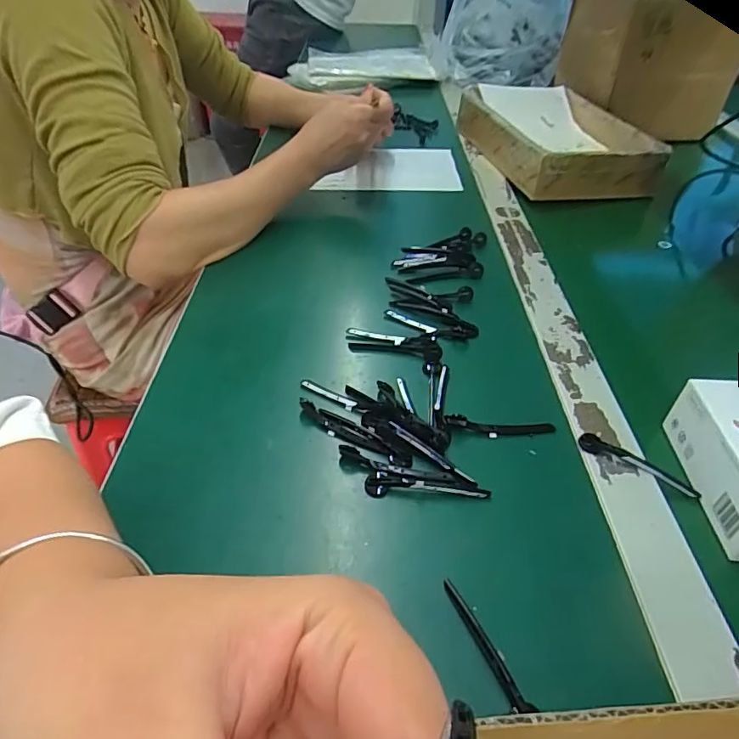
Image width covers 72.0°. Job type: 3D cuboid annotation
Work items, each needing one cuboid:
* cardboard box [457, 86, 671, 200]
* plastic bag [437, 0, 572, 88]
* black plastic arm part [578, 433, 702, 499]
[{"bbox_3d":[0.259,-0.316,0.690,0.200,0.063,0.257,-8,43,-8],"label":"cardboard box"},{"bbox_3d":[0.267,-0.669,1.007,0.226,0.129,0.268,11,43,13],"label":"plastic bag"},{"bbox_3d":[0.170,0.062,0.323,0.073,0.009,0.014,26,49,27],"label":"black plastic arm part"}]

